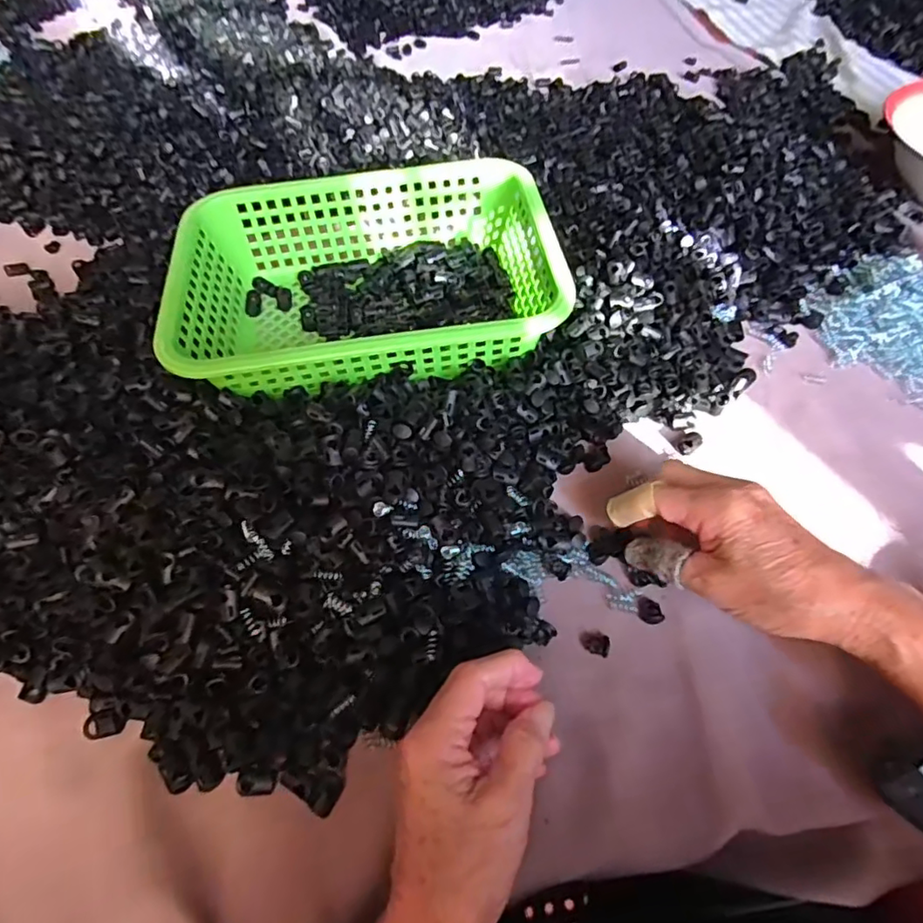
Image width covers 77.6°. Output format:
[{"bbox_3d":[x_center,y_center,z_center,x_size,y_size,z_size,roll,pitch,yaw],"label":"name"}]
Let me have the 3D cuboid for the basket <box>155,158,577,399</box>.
[{"bbox_3d":[-0.076,-0.146,0.472,0.285,0.083,0.199,-7,56,-4],"label":"basket"}]

